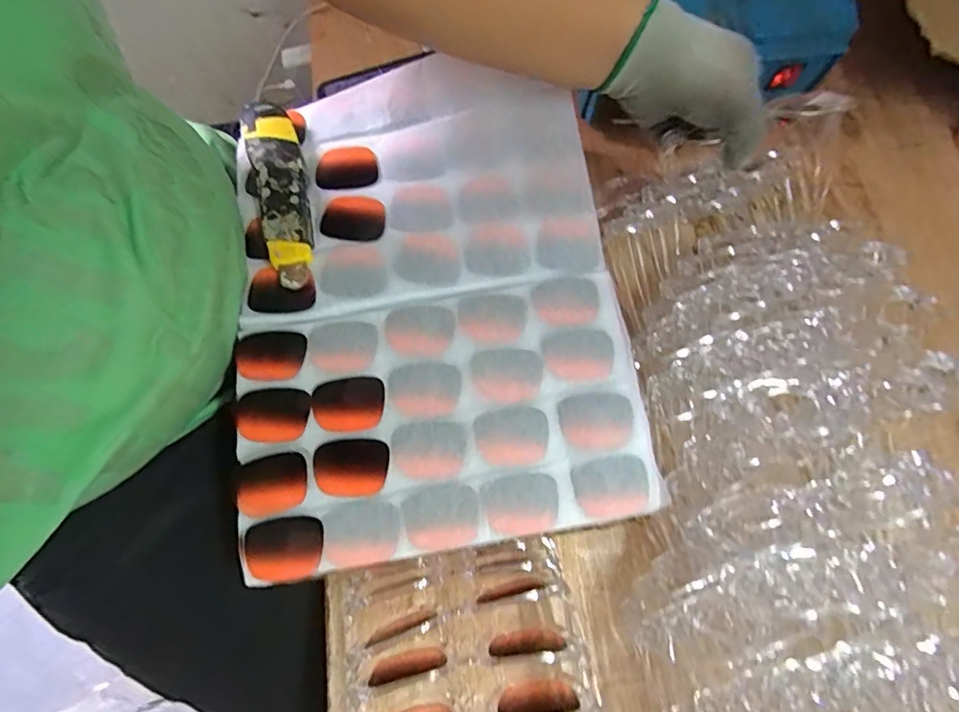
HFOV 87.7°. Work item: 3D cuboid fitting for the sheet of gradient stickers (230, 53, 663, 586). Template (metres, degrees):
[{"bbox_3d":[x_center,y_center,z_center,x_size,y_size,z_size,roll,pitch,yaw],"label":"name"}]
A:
[{"bbox_3d":[-0.040,-0.044,0.348,0.261,0.034,0.338,-9,74,-1],"label":"sheet of gradient stickers"}]

